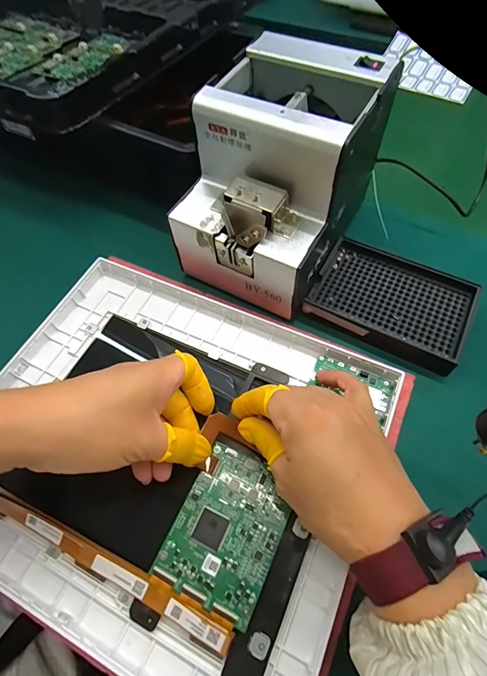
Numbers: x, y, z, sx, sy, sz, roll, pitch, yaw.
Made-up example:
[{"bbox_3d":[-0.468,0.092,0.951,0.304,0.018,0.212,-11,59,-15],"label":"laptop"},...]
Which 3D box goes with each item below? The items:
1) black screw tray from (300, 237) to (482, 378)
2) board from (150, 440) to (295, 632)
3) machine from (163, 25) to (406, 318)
[{"bbox_3d":[0.138,-0.036,0.338,0.136,0.016,0.104,26,65,15],"label":"black screw tray"},{"bbox_3d":[-0.009,0.128,0.248,0.069,0.004,0.090,23,65,13],"label":"board"},{"bbox_3d":[0.031,-0.136,0.321,0.129,0.143,0.172,24,65,14],"label":"machine"}]

